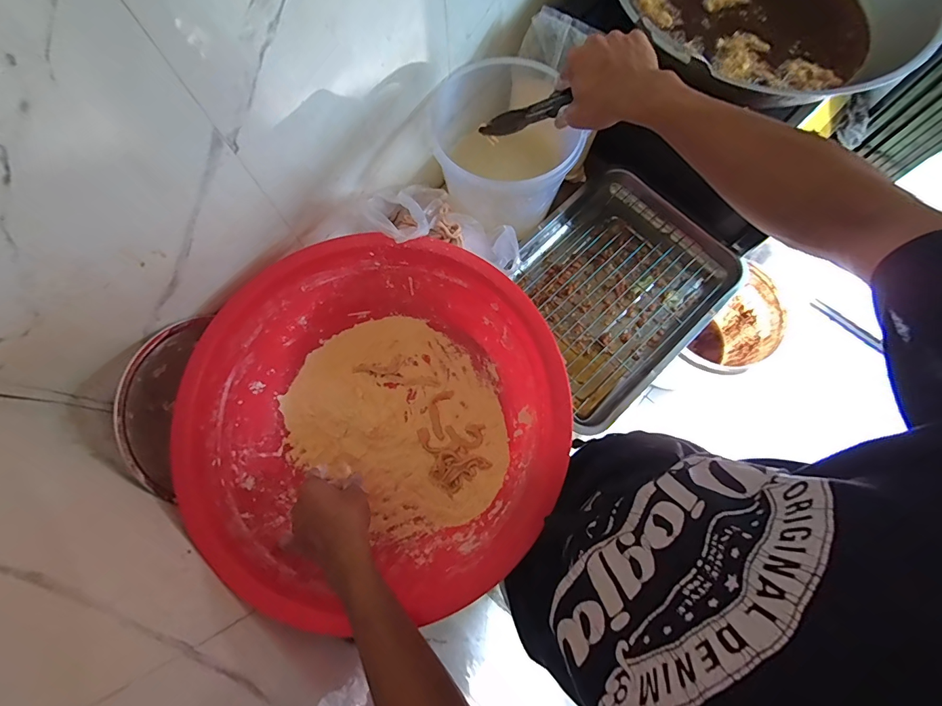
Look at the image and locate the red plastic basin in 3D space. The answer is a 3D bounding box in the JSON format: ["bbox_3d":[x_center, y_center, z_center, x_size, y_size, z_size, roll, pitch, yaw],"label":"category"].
[{"bbox_3d":[-0.109,0.087,0.552,0.423,0.173,0.412,0,73,0],"label":"red plastic basin"}]

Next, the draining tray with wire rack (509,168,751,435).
[{"bbox_3d":[0.215,-0.106,0.674,0.360,0.045,0.296,-43,78,-12],"label":"draining tray with wire rack"}]

